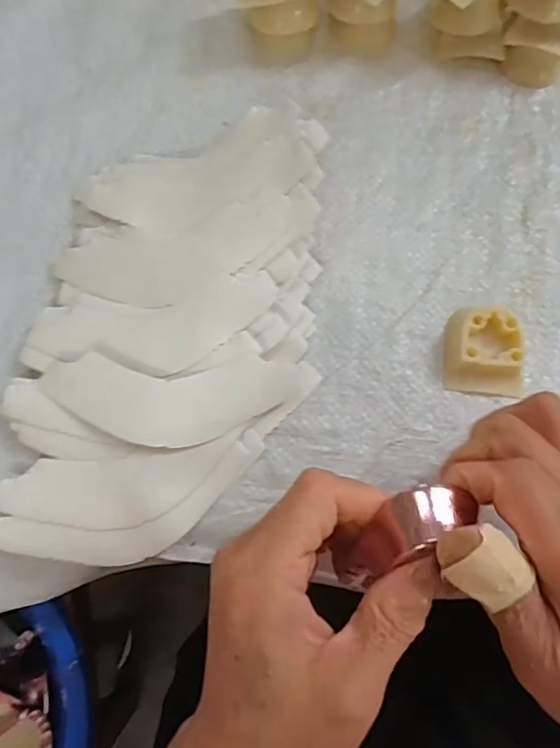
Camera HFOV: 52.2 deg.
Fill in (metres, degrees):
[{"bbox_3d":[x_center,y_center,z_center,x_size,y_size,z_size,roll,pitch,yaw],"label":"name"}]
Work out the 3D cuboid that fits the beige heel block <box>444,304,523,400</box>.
[{"bbox_3d":[0.102,-0.011,0.280,0.038,0.017,0.039,8,75,2],"label":"beige heel block"}]

